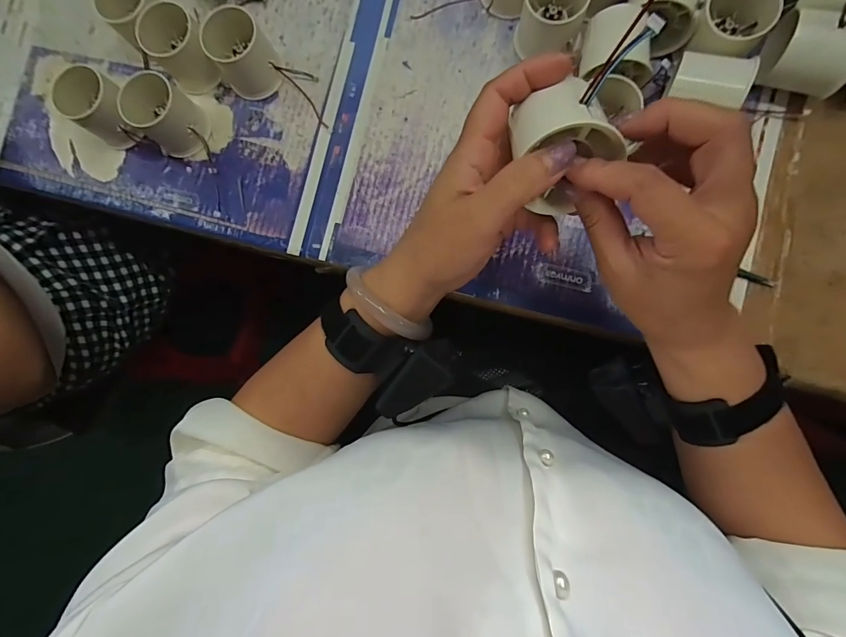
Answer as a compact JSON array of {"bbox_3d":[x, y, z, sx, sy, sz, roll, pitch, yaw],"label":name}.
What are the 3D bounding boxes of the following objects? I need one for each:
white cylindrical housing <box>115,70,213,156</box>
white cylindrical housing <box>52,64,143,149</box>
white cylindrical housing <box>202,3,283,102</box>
[{"bbox_3d":[-0.234,-0.184,0.366,0.059,0.048,0.052,36,92,6],"label":"white cylindrical housing"},{"bbox_3d":[-0.293,-0.193,0.368,0.054,0.056,0.052,31,91,6],"label":"white cylindrical housing"},{"bbox_3d":[-0.163,-0.238,0.363,0.052,0.051,0.050,0,88,6],"label":"white cylindrical housing"}]

